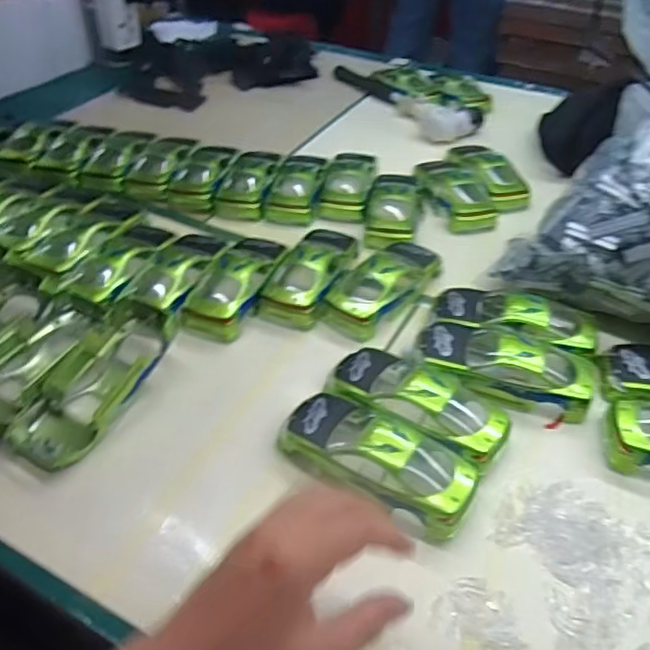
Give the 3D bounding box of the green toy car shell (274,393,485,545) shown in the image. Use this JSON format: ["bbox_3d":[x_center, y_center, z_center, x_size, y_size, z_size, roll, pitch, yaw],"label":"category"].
[{"bbox_3d":[0.034,0.082,0.381,0.126,0.035,0.056,27,48,26],"label":"green toy car shell"}]

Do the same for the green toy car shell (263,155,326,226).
[{"bbox_3d":[-0.028,-0.147,0.638,0.050,0.029,0.102,9,43,9],"label":"green toy car shell"}]

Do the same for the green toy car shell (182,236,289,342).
[{"bbox_3d":[-0.075,-0.043,0.517,0.052,0.032,0.128,14,44,14],"label":"green toy car shell"}]

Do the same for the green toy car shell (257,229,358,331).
[{"bbox_3d":[-0.012,-0.051,0.524,0.054,0.034,0.120,15,44,15],"label":"green toy car shell"}]

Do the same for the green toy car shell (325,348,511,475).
[{"bbox_3d":[0.067,0.050,0.419,0.127,0.034,0.057,25,47,24],"label":"green toy car shell"}]

